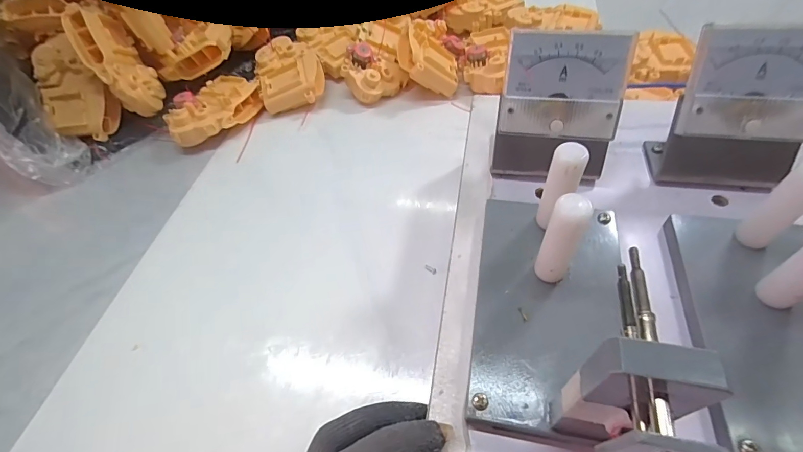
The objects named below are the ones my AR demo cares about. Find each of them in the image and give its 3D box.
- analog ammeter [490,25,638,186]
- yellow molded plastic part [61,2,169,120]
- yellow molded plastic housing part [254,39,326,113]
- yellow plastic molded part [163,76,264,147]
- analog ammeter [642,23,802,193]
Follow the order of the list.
[{"bbox_3d":[0.091,-0.066,0.229,0.065,0.078,0.042,5,54,11],"label":"analog ammeter"},{"bbox_3d":[-0.287,-0.164,0.396,0.031,0.101,0.065,-10,14,21],"label":"yellow molded plastic part"},{"bbox_3d":[-0.128,-0.170,0.448,0.075,0.043,0.092,-16,52,-7],"label":"yellow molded plastic housing part"},{"bbox_3d":[-0.200,-0.123,0.421,0.061,0.038,0.105,22,57,21],"label":"yellow plastic molded part"},{"bbox_3d":[0.187,-0.061,0.214,0.065,0.076,0.040,5,54,11],"label":"analog ammeter"}]

